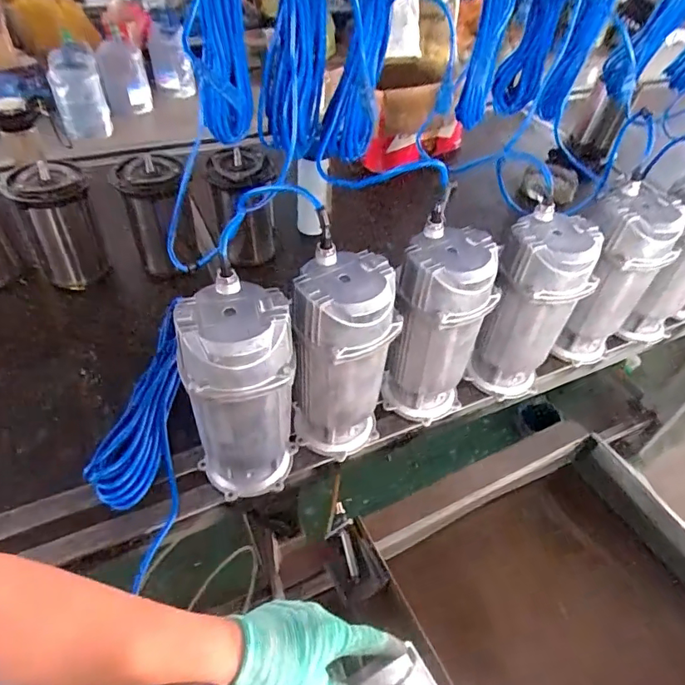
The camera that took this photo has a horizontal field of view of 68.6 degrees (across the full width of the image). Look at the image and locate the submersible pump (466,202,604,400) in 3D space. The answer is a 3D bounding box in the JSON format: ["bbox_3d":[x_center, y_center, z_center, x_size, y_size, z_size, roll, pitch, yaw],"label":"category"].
[{"bbox_3d":[0.289,-0.043,0.784,0.131,0.291,0.115,11,46,5],"label":"submersible pump"}]

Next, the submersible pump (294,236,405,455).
[{"bbox_3d":[0.000,0.031,0.689,0.130,0.289,0.118,7,46,1],"label":"submersible pump"}]

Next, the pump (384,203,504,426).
[{"bbox_3d":[0.138,-0.011,0.740,0.128,0.291,0.113,14,47,8],"label":"pump"}]

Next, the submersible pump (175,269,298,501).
[{"bbox_3d":[-0.127,0.073,0.636,0.119,0.294,0.107,-8,48,-13],"label":"submersible pump"}]

